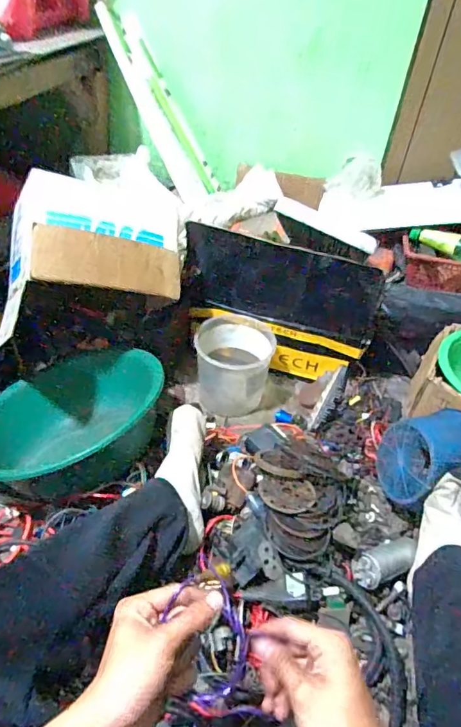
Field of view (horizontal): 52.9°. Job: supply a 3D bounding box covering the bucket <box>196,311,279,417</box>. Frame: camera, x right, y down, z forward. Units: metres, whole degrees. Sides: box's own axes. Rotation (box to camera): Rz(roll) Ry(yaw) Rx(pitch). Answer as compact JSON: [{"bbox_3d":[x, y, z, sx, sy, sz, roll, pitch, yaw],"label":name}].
[{"bbox_3d":[0.004,0.002,1.040,0.162,0.151,0.174,-6,45,-11],"label":"bucket"}]

